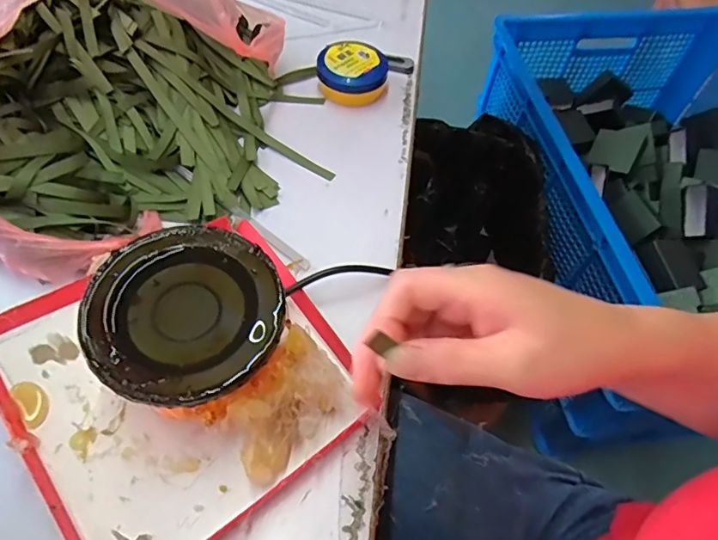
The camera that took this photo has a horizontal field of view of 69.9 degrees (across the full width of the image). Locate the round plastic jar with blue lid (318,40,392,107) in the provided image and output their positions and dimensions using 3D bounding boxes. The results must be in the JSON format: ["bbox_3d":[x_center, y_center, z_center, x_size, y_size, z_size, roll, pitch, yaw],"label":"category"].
[{"bbox_3d":[-0.007,-0.204,0.537,0.064,0.034,0.064,2,56,-3],"label":"round plastic jar with blue lid"}]

